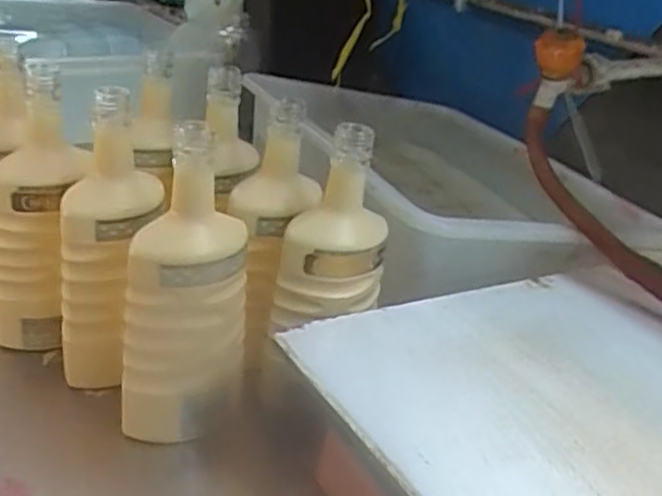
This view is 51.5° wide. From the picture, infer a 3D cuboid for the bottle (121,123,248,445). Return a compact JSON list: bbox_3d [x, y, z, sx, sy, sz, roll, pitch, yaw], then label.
[{"bbox_3d":[-0.111,0.037,0.526,0.077,0.237,0.073,13,29,12],"label":"bottle"}]

